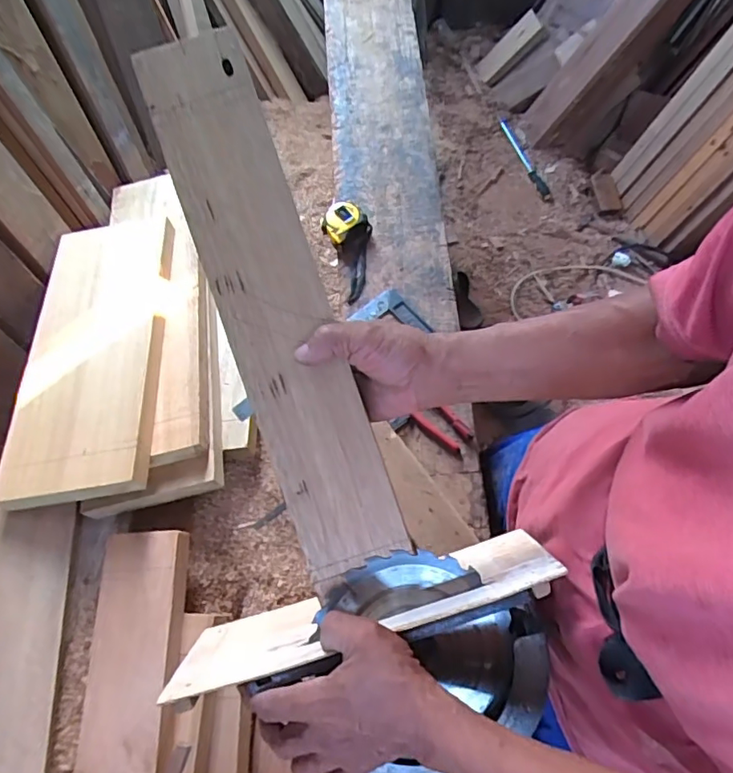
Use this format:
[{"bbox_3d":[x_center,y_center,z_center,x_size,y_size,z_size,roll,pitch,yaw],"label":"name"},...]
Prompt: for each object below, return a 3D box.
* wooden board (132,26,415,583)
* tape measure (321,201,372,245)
[{"bbox_3d":[-0.080,-0.073,0.447,0.089,0.025,0.460,-19,89,-8],"label":"wooden board"},{"bbox_3d":[-0.035,-0.266,0.877,0.077,0.046,0.063,-24,69,-10],"label":"tape measure"}]

